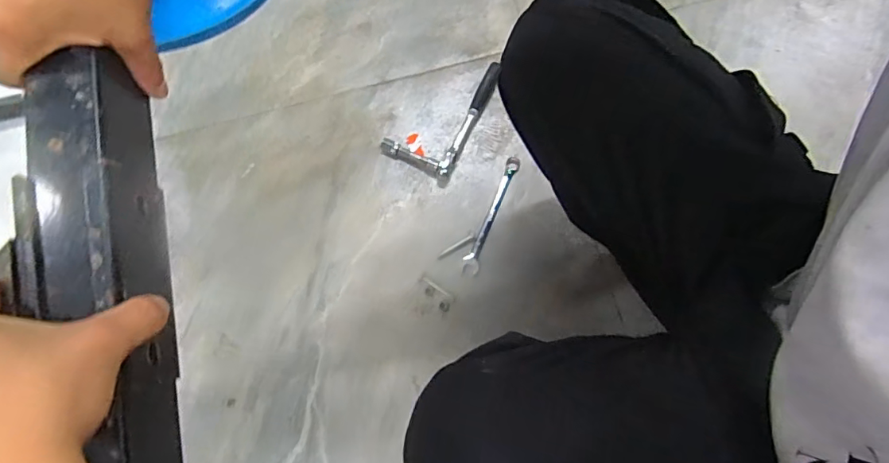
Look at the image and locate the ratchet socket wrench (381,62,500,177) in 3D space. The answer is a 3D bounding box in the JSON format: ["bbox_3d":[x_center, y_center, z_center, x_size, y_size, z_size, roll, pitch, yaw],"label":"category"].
[{"bbox_3d":[-0.002,-0.185,0.746,0.108,0.029,0.190,27,80,6],"label":"ratchet socket wrench"}]

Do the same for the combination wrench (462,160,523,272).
[{"bbox_3d":[0.069,-0.026,0.723,0.023,0.009,0.183,22,80,5],"label":"combination wrench"}]

